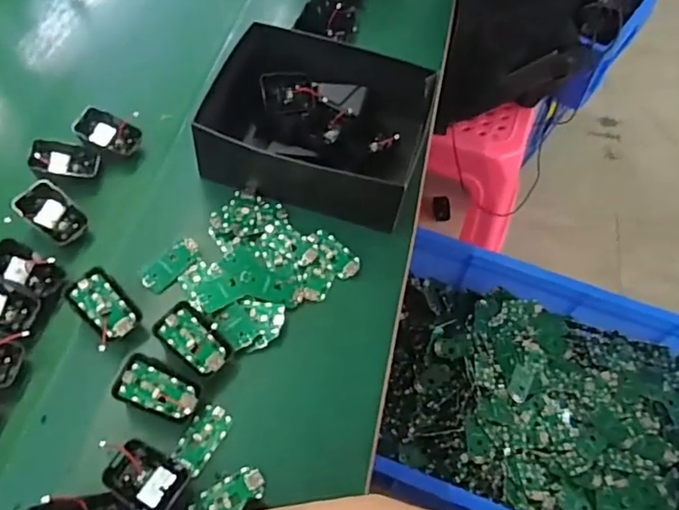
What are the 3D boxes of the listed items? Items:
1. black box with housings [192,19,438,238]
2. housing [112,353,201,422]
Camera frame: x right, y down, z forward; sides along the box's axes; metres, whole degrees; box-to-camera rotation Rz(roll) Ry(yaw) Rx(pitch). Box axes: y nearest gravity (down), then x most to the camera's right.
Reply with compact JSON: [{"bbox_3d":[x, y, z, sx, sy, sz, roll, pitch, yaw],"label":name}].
[{"bbox_3d":[-0.024,-0.147,0.661,0.245,0.108,0.199,16,58,8],"label":"black box with housings"},{"bbox_3d":[-0.156,0.117,0.486,0.069,0.020,0.042,26,59,-10],"label":"housing"}]

